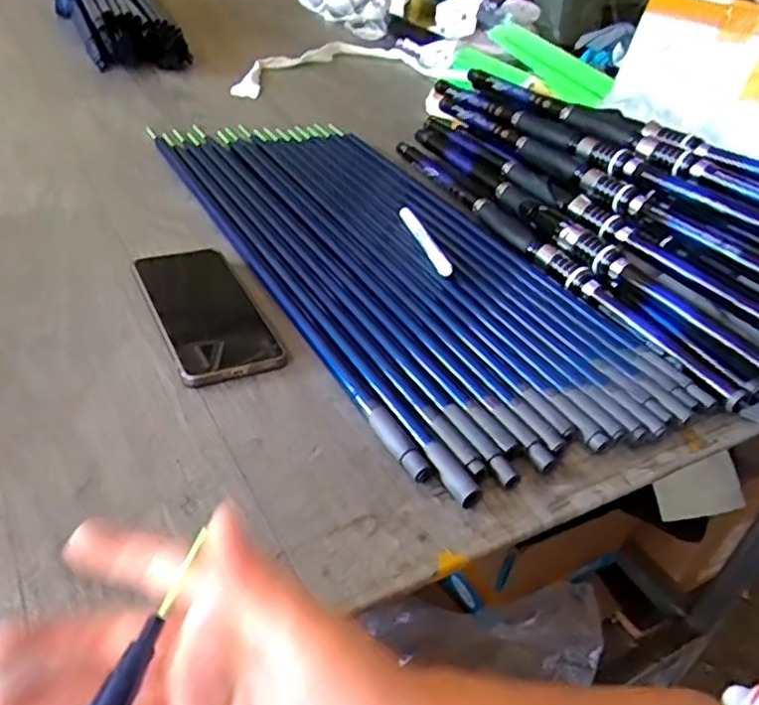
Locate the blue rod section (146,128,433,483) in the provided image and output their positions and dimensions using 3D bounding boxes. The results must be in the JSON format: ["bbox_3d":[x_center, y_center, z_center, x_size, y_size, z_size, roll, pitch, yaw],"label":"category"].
[{"bbox_3d":[-0.111,-0.078,0.595,0.021,0.009,0.551,-15,42,-27],"label":"blue rod section"}]

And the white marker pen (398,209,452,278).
[{"bbox_3d":[0.042,-0.107,0.644,0.014,0.014,0.128,-6,38,-17],"label":"white marker pen"}]

